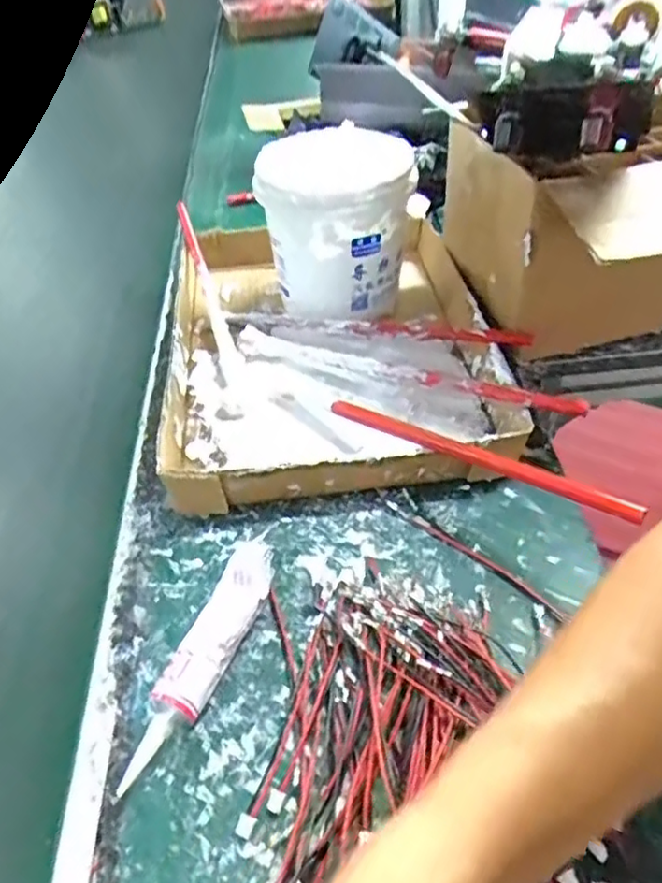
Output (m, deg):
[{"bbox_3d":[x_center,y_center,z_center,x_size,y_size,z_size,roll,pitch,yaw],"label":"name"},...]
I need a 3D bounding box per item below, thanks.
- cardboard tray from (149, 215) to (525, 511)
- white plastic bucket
[{"bbox_3d":[-0.007,-0.094,0.527,0.246,0.039,0.346,-8,45,-2],"label":"cardboard tray"},{"bbox_3d":[0.010,-0.176,0.536,0.122,0.117,0.124,-2,46,4],"label":"white plastic bucket"}]

